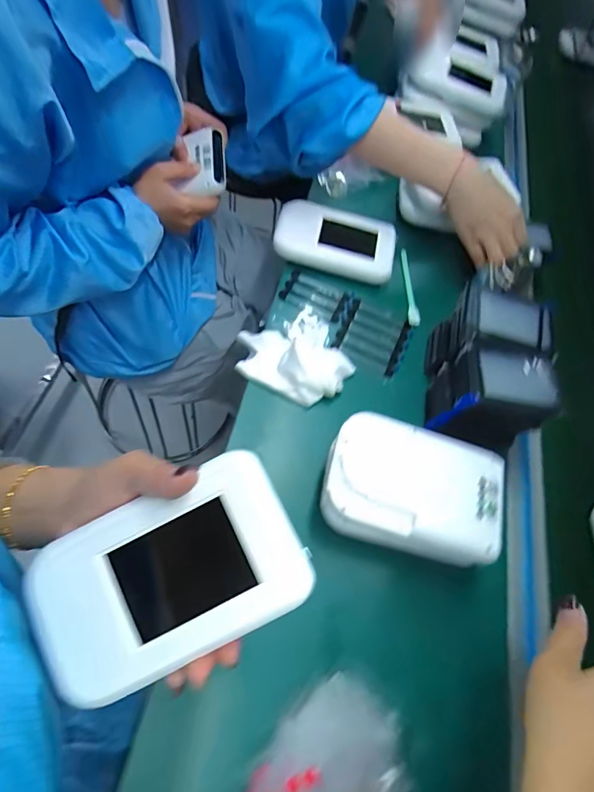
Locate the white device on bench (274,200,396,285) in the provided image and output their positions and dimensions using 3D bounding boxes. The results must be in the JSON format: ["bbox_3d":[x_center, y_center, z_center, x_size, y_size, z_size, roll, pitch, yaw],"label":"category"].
[{"bbox_3d":[0.052,-0.203,0.560,0.155,0.017,0.091,15,74,-5],"label":"white device on bench"}]

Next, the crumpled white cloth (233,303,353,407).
[{"bbox_3d":[-0.005,-0.042,0.488,0.115,0.031,0.114,-20,63,-13],"label":"crumpled white cloth"}]

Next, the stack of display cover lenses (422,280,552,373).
[{"bbox_3d":[0.207,-0.057,0.464,0.098,0.080,0.076,14,61,5],"label":"stack of display cover lenses"}]

